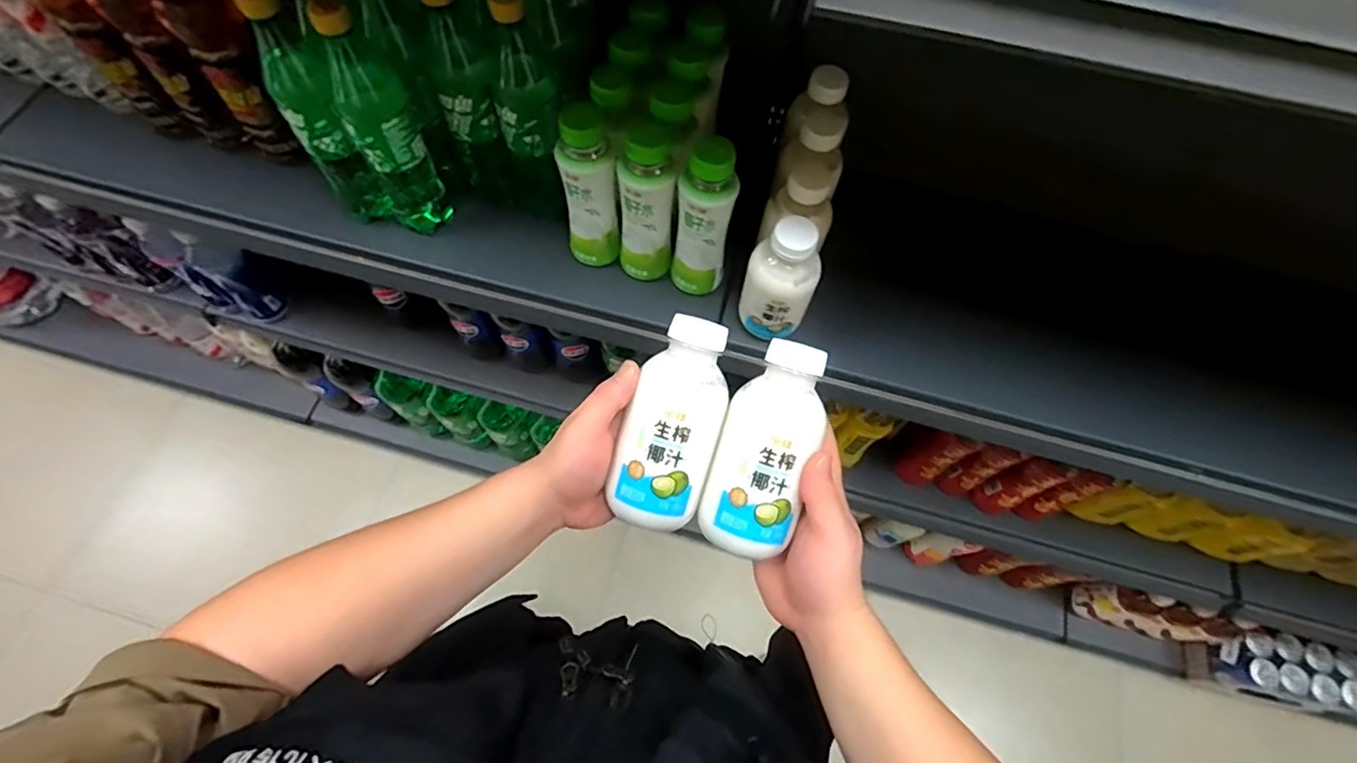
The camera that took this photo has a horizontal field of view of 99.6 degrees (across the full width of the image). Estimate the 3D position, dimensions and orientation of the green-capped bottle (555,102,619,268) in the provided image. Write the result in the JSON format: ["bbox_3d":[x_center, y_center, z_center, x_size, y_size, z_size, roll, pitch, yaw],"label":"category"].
[{"bbox_3d":[-0.090,-0.191,0.578,0.050,0.172,0.049,-7,66,-6],"label":"green-capped bottle"}]

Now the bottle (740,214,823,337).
[{"bbox_3d":[0.098,-0.096,0.553,0.056,0.125,0.063,-34,72,-17],"label":"bottle"}]

